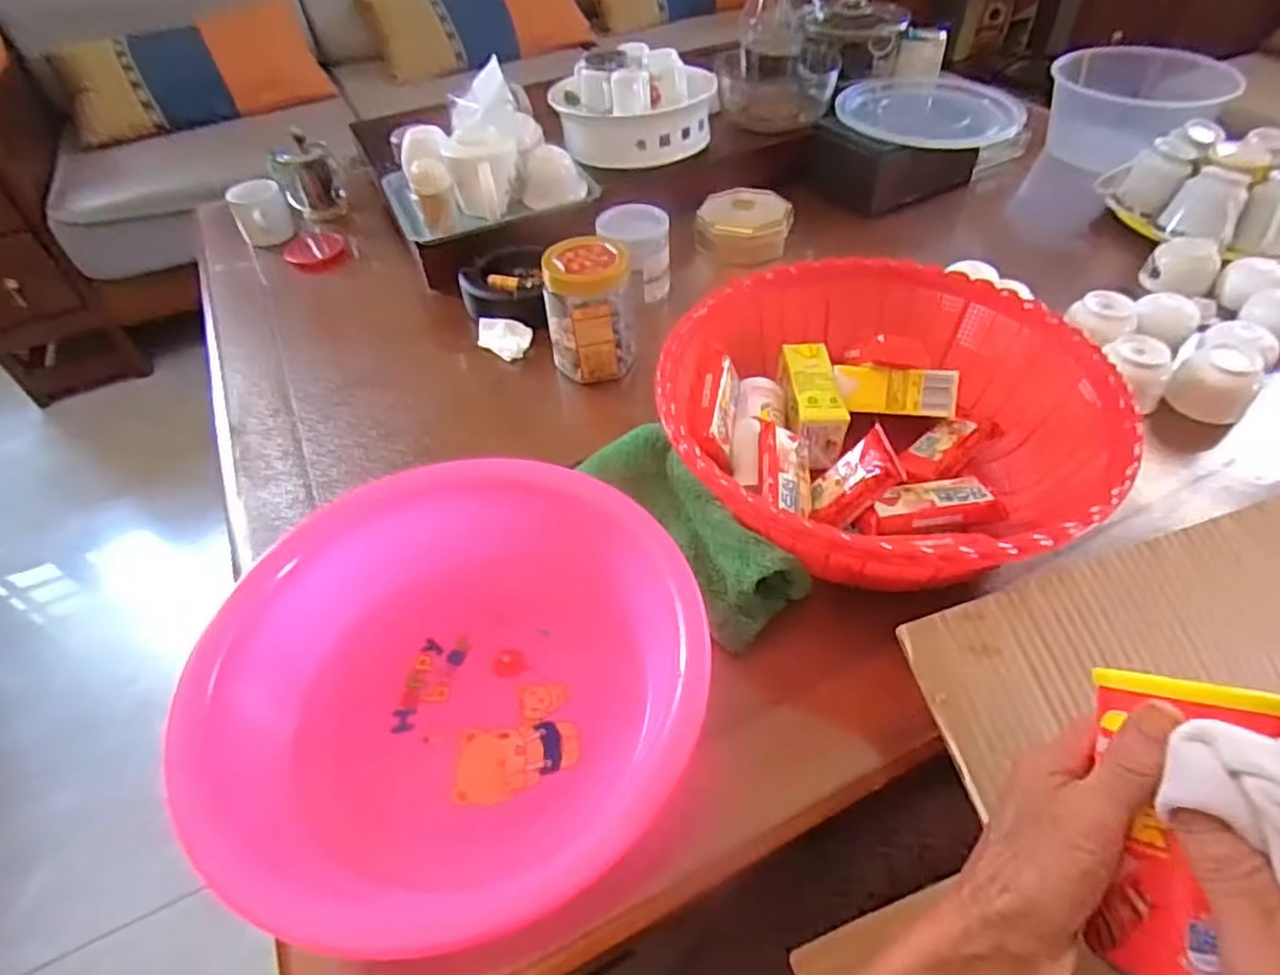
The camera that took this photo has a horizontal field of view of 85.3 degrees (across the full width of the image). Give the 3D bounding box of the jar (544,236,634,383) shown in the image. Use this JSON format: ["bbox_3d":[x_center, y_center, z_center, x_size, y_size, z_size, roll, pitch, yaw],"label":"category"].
[{"bbox_3d":[-0.053,-0.187,0.730,0.088,0.125,0.089,-6,48,-2],"label":"jar"}]

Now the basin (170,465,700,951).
[{"bbox_3d":[-0.107,0.117,0.460,0.315,0.105,0.273,-18,49,-12],"label":"basin"}]

